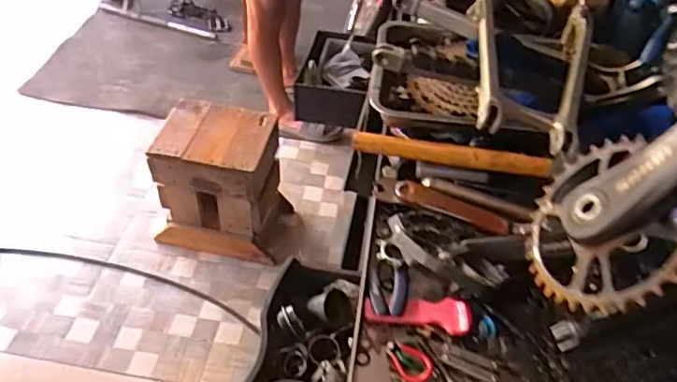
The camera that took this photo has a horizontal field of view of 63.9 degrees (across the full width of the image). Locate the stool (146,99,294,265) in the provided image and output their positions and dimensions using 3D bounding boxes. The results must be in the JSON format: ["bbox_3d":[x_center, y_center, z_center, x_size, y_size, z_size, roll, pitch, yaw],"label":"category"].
[{"bbox_3d":[-0.348,-0.030,1.663,0.344,0.402,0.255,11,46,5],"label":"stool"}]

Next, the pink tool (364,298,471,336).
[{"bbox_3d":[0.090,0.137,0.614,0.118,0.014,0.037,5,45,0],"label":"pink tool"}]

